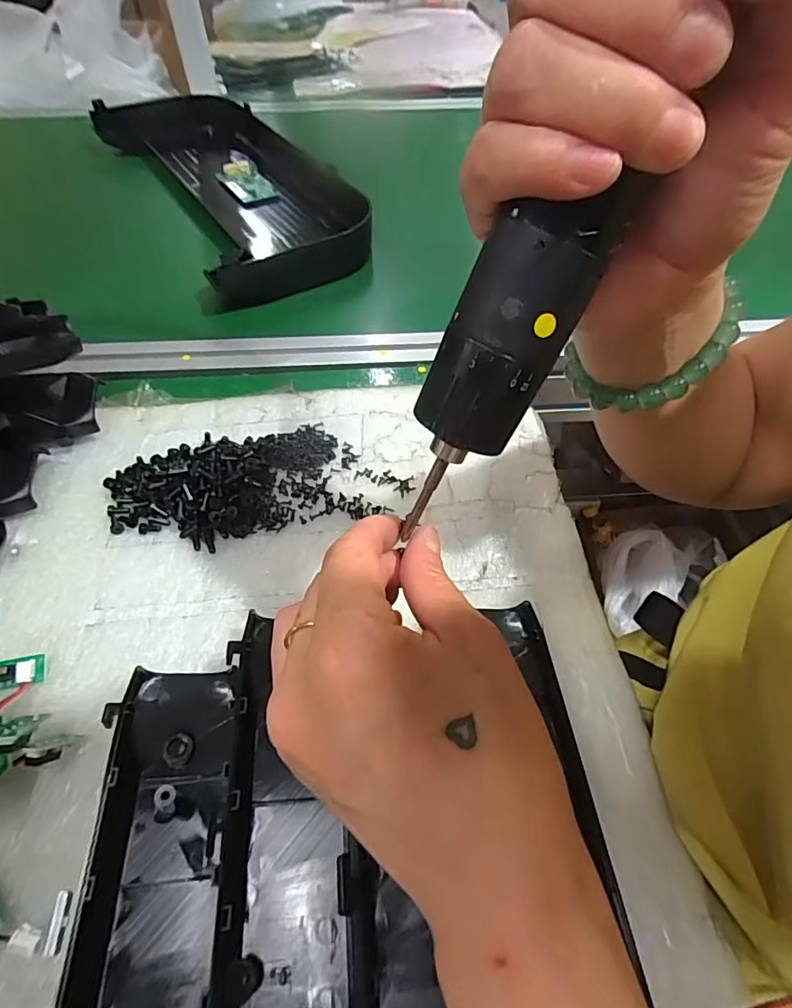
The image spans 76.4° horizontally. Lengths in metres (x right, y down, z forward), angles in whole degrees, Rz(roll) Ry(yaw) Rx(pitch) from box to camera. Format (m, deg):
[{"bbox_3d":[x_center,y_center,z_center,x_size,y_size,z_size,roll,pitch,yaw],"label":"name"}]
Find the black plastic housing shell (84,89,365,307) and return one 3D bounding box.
[{"bbox_3d":[-0.204,-0.384,0.607,0.221,0.092,0.513,-21,56,-15],"label":"black plastic housing shell"}]

